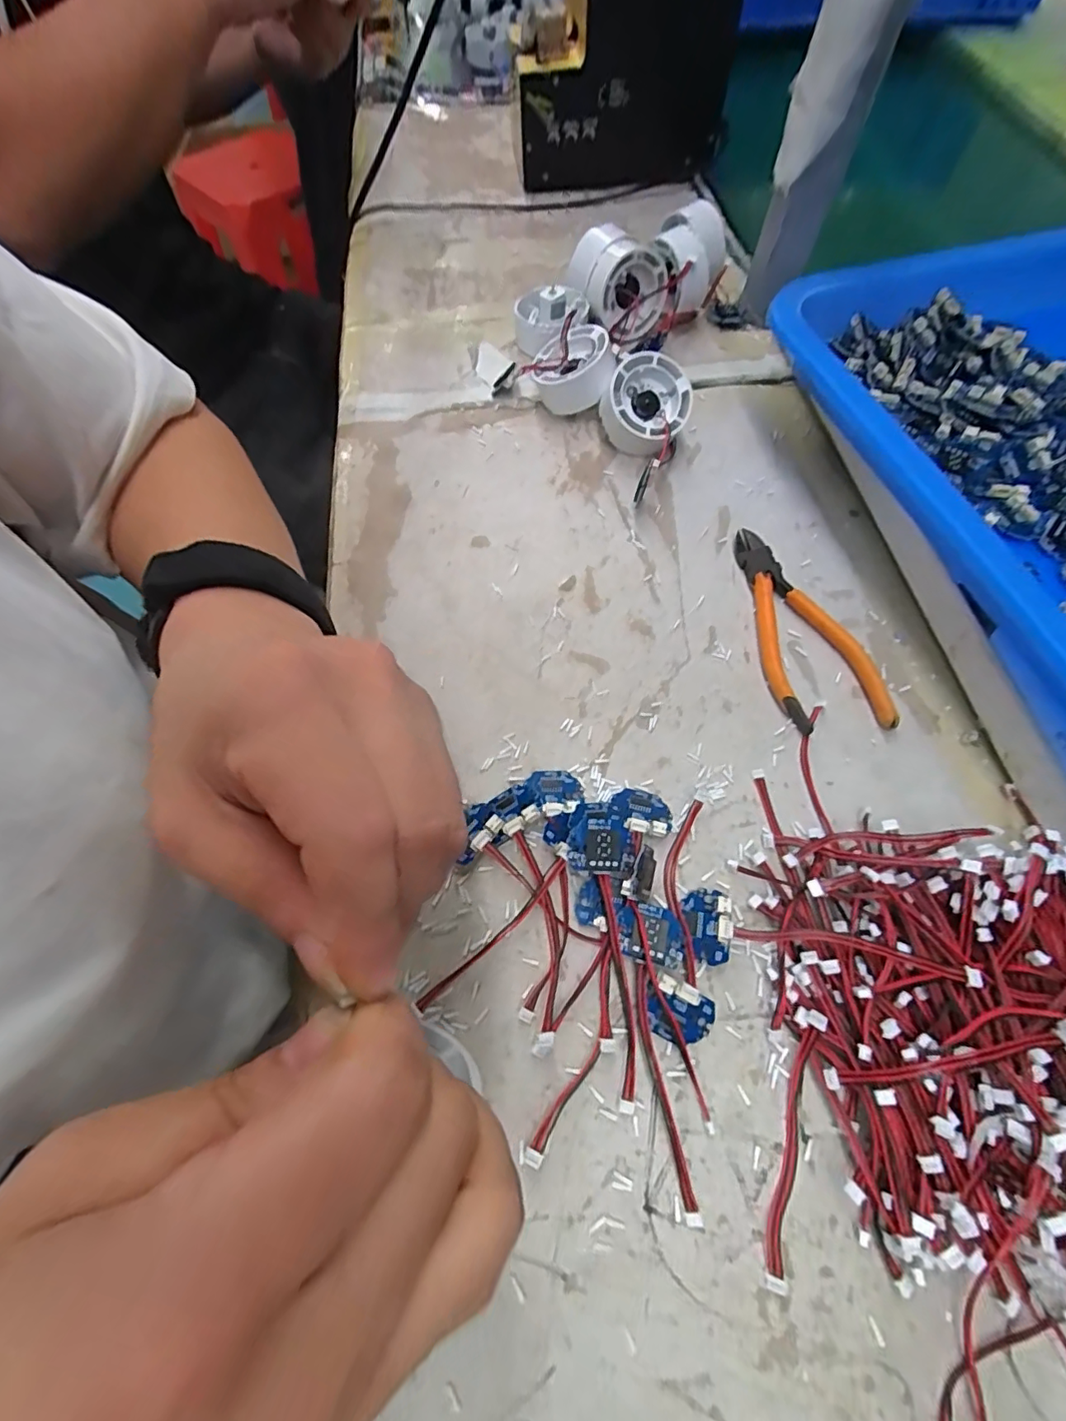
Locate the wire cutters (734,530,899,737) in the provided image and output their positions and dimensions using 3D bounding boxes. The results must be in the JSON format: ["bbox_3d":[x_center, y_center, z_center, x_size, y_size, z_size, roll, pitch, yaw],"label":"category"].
[{"bbox_3d":[0.144,-0.048,0.293,0.051,0.010,0.130,-7,64,-3],"label":"wire cutters"}]

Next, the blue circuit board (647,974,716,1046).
[{"bbox_3d":[0.057,0.117,0.210,0.027,0.005,0.022,19,96,-1],"label":"blue circuit board"}]

